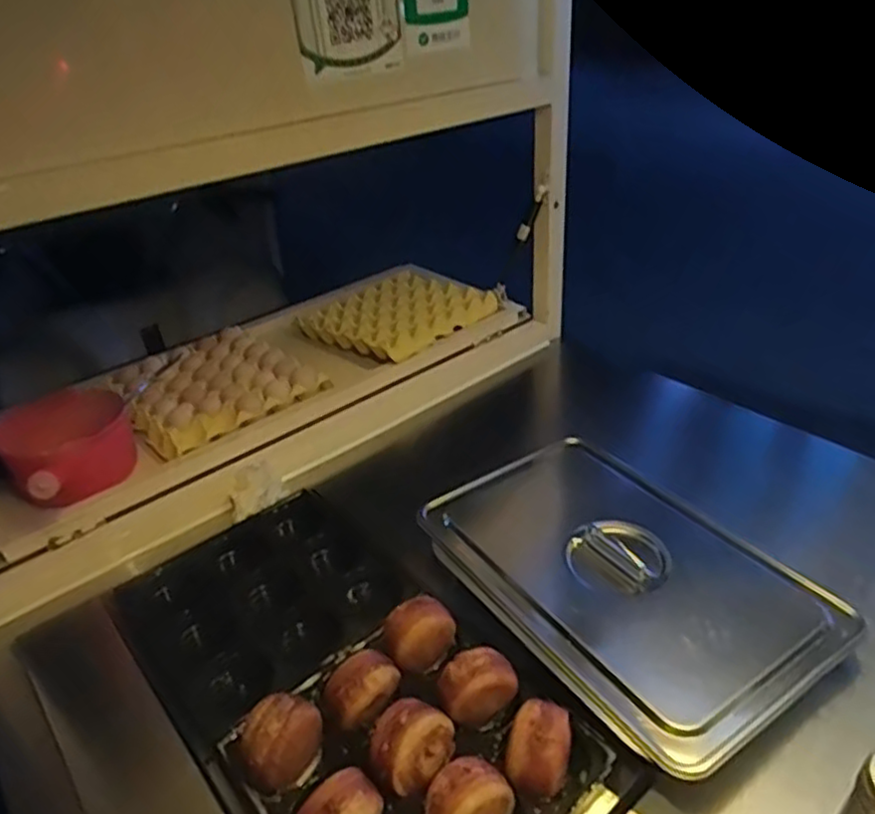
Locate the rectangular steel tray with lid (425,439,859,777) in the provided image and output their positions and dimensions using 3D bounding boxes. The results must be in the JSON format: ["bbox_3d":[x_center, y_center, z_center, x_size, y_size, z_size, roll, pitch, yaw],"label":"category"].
[{"bbox_3d":[0.205,0.189,0.781,0.281,0.078,0.418,-22,37,-25],"label":"rectangular steel tray with lid"}]

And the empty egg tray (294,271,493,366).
[{"bbox_3d":[-0.080,-0.179,1.341,0.293,0.052,0.301,25,43,36],"label":"empty egg tray"}]

